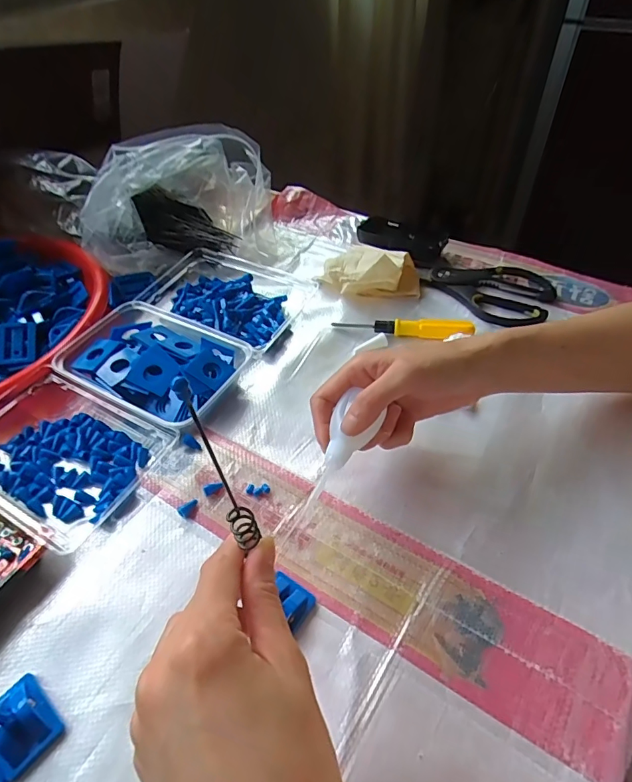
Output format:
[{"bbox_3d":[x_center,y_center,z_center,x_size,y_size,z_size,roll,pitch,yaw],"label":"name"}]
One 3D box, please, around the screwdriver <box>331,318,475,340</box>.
[{"bbox_3d":[0.090,-0.067,0.484,0.141,0.018,0.014,3,49,5],"label":"screwdriver"}]

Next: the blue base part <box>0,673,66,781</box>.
[{"bbox_3d":[-0.175,0.188,0.266,0.043,0.037,0.032,34,58,27],"label":"blue base part"}]

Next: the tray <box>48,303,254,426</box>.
[{"bbox_3d":[-0.154,-0.025,0.446,0.164,0.032,0.113,22,53,20],"label":"tray"}]

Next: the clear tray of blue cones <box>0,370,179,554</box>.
[{"bbox_3d":[-0.225,0.047,0.392,0.166,0.031,0.114,22,53,20],"label":"clear tray of blue cones"}]

